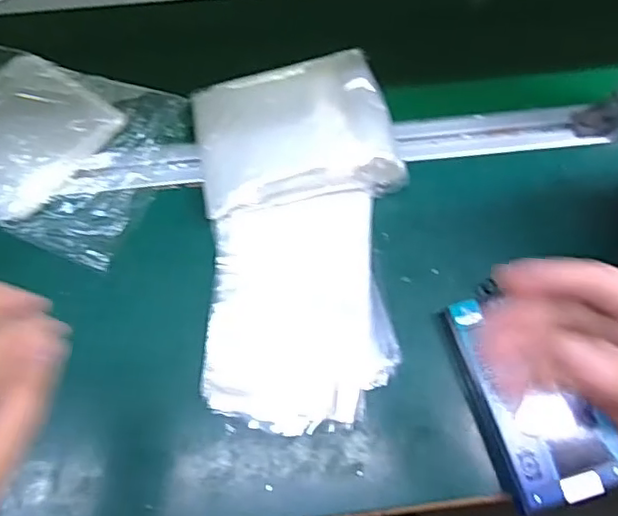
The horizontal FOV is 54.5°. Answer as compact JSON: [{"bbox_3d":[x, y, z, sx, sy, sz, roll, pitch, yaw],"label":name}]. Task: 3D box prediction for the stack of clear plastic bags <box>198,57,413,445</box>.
[{"bbox_3d":[-0.005,-0.027,0.514,0.171,0.049,0.321,-5,68,-2],"label":"stack of clear plastic bags"}]

